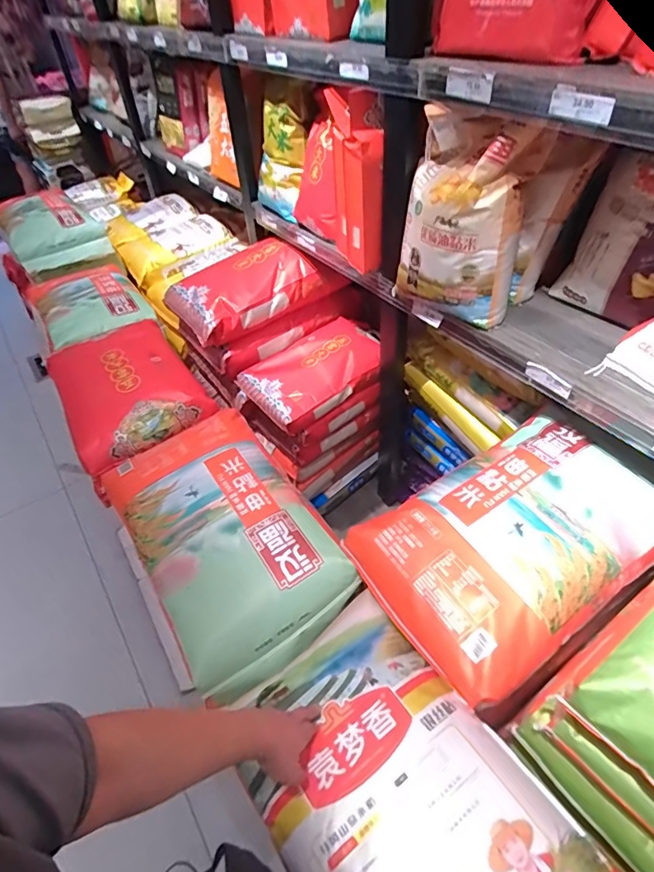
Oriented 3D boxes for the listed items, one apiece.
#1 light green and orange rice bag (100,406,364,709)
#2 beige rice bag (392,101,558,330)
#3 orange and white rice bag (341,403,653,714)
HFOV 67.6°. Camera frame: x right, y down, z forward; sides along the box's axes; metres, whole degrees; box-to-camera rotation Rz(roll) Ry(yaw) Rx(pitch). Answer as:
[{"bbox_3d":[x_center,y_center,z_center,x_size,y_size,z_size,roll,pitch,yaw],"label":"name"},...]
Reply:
[{"bbox_3d":[-0.224,0.201,1.060,0.353,0.130,0.591,-26,48,-20],"label":"light green and orange rice bag"},{"bbox_3d":[0.273,-0.433,0.986,0.243,0.362,0.135,32,55,31],"label":"beige rice bag"},{"bbox_3d":[0.353,0.178,0.915,0.534,0.112,0.358,-27,49,-21],"label":"orange and white rice bag"}]

